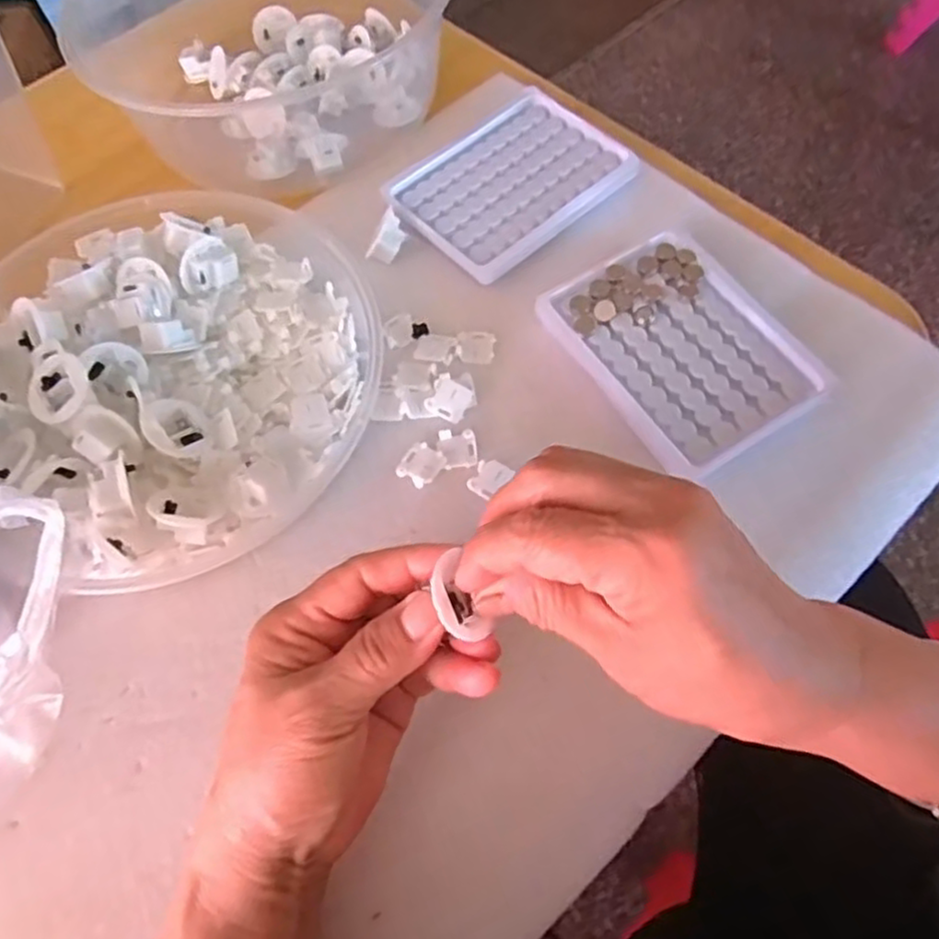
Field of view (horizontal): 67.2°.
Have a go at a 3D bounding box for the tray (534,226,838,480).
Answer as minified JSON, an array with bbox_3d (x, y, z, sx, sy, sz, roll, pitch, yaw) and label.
[{"bbox_3d":[0.110,-0.063,0.371,0.096,0.017,0.128,-30,68,-11],"label":"tray"}]

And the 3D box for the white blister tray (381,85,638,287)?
[{"bbox_3d":[0.025,-0.177,0.433,0.136,0.014,0.105,-38,69,-14],"label":"white blister tray"}]

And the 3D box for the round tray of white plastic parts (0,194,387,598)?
[{"bbox_3d":[-0.159,-0.063,0.363,0.202,0.044,0.236,-40,70,-15],"label":"round tray of white plastic parts"}]

